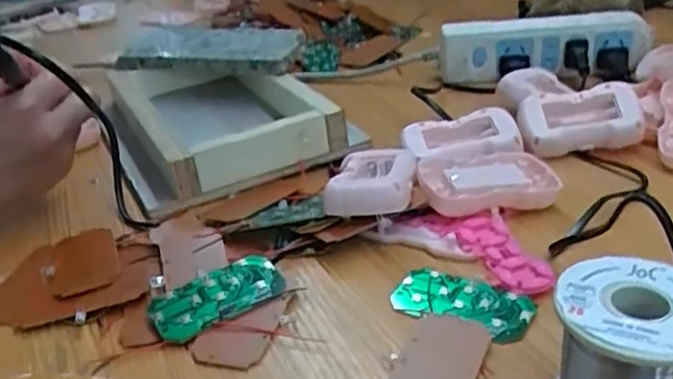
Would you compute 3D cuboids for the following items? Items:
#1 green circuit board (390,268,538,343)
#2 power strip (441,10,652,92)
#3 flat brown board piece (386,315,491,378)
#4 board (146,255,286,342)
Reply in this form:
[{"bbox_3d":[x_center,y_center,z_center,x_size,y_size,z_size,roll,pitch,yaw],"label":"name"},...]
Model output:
[{"bbox_3d":[0.068,0.060,0.377,0.074,0.006,0.041,12,33,30],"label":"green circuit board"},{"bbox_3d":[0.194,-0.128,0.653,0.188,0.061,0.042,-1,29,8],"label":"power strip"},{"bbox_3d":[0.047,0.084,0.332,0.038,0.005,0.074,9,31,25],"label":"flat brown board piece"},{"bbox_3d":[-0.065,0.059,0.389,0.074,0.007,0.034,-21,49,-23],"label":"board"}]

